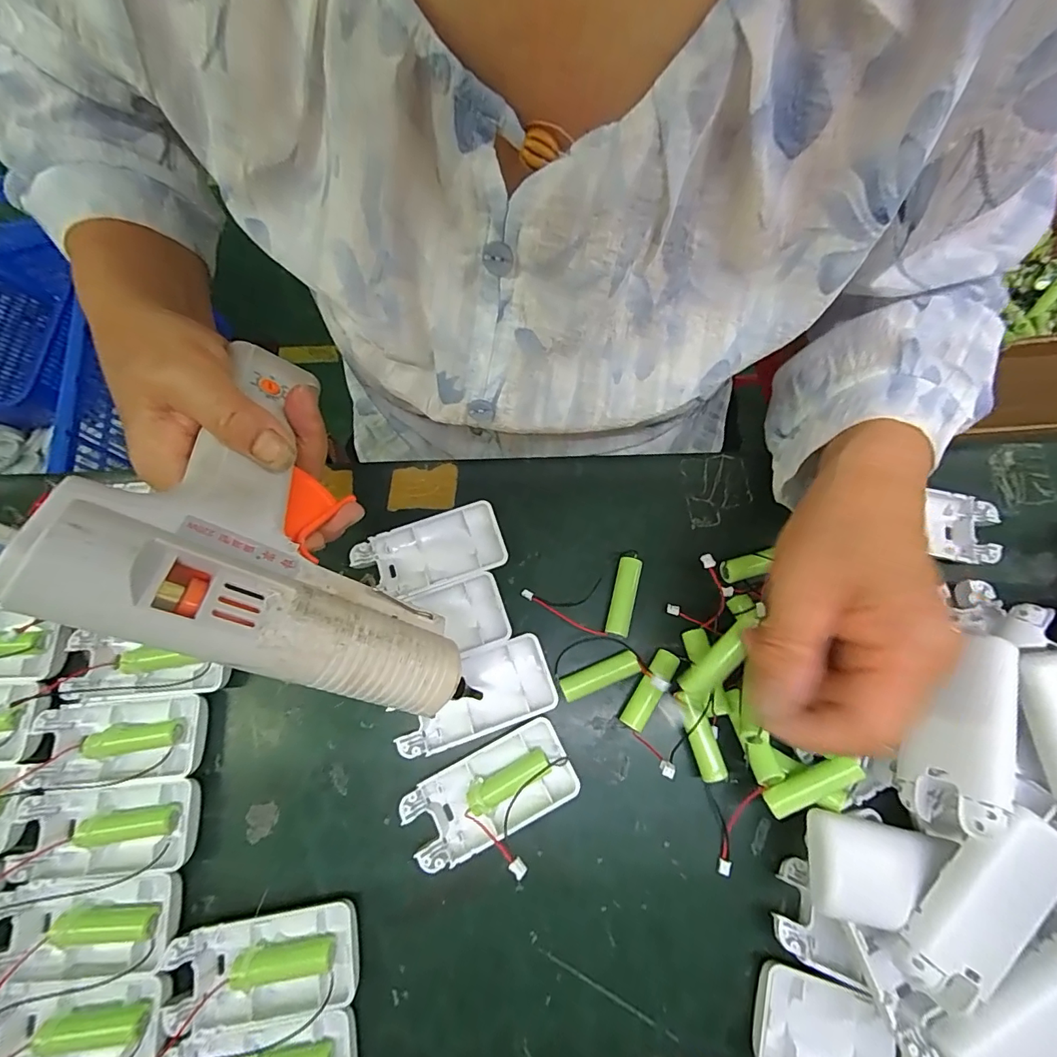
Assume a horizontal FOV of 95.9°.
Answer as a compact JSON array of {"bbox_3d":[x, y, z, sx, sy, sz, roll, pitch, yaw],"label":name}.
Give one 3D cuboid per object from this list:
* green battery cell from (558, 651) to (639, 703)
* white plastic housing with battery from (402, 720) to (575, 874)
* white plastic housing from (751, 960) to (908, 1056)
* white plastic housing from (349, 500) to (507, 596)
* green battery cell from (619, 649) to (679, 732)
[{"bbox_3d":[0.043,0.089,0.287,0.048,0.011,0.014,-22,75,-5],"label":"green battery cell"},{"bbox_3d":[-0.022,0.148,0.269,0.092,0.012,0.046,-27,75,-6],"label":"white plastic housing with battery"},{"bbox_3d":[0.159,0.257,0.235,0.088,0.016,0.044,17,75,6],"label":"white plastic housing"},{"bbox_3d":[-0.063,0.016,0.309,0.092,0.013,0.043,-18,75,-4],"label":"white plastic housing"},{"bbox_3d":[0.073,0.096,0.286,0.013,0.012,0.049,31,77,9],"label":"green battery cell"}]

